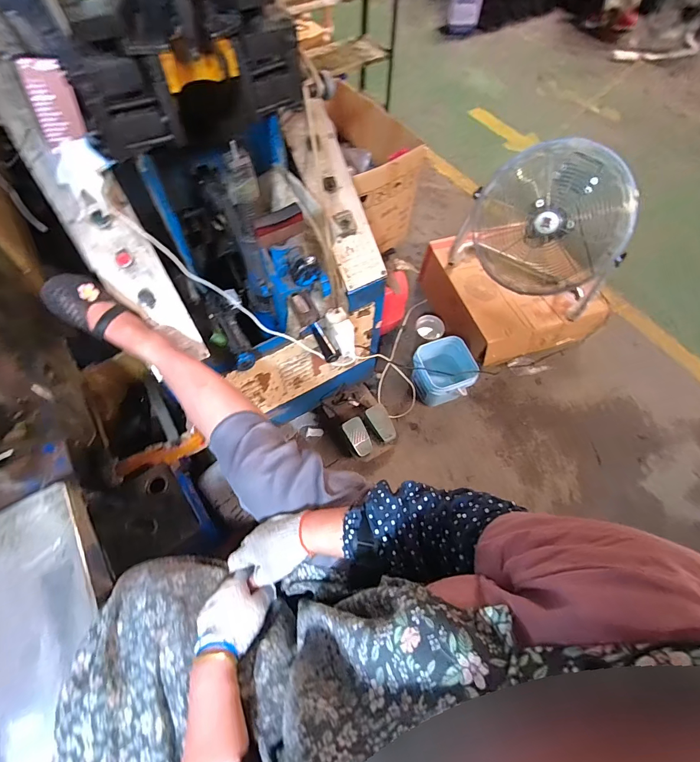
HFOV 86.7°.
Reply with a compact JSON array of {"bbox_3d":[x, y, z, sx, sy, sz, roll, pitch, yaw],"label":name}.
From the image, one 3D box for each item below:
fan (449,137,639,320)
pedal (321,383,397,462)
[{"bbox_3d":[0.728,-0.581,1.387,0.553,0.469,0.266,28,66,15],"label":"fan"},{"bbox_3d":[0.041,0.145,1.428,0.202,0.097,0.295,-27,65,-13],"label":"pedal"}]

